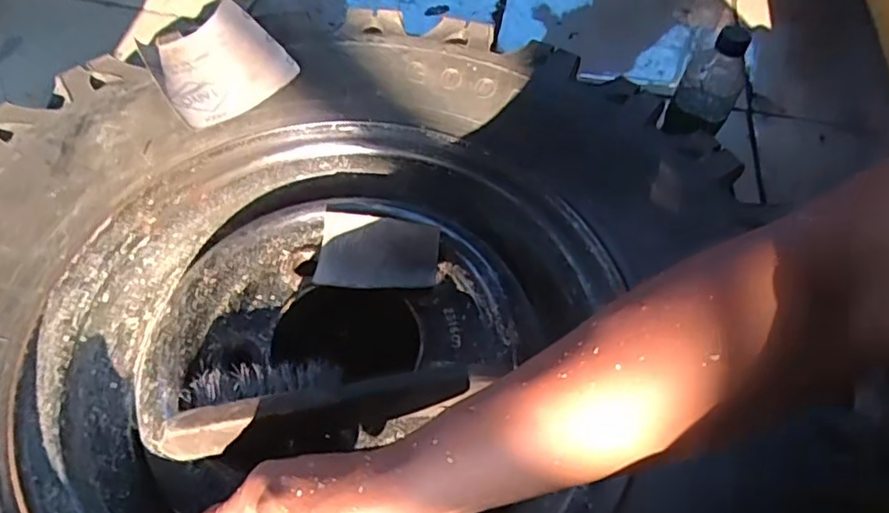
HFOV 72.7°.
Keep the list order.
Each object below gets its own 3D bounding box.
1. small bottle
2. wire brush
[{"bbox_3d":[0.298,-0.193,0.673,0.066,0.123,0.054,24,56,13],"label":"small bottle"},{"bbox_3d":[-0.076,0.097,0.424,0.216,0.047,0.051,-8,55,-10],"label":"wire brush"}]

